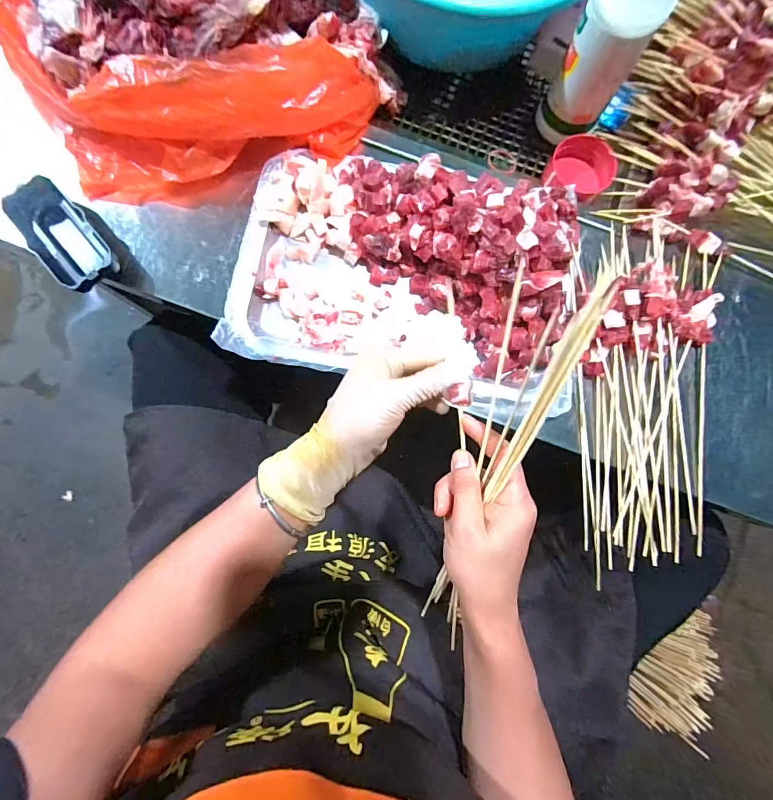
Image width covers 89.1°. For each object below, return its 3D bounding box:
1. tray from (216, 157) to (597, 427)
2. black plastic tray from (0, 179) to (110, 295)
[{"bbox_3d":[0.028,-0.117,0.351,0.316,0.067,0.212,14,83,-1],"label":"tray"},{"bbox_3d":[-0.294,-0.143,0.358,0.055,0.034,0.107,-38,86,-6],"label":"black plastic tray"}]

